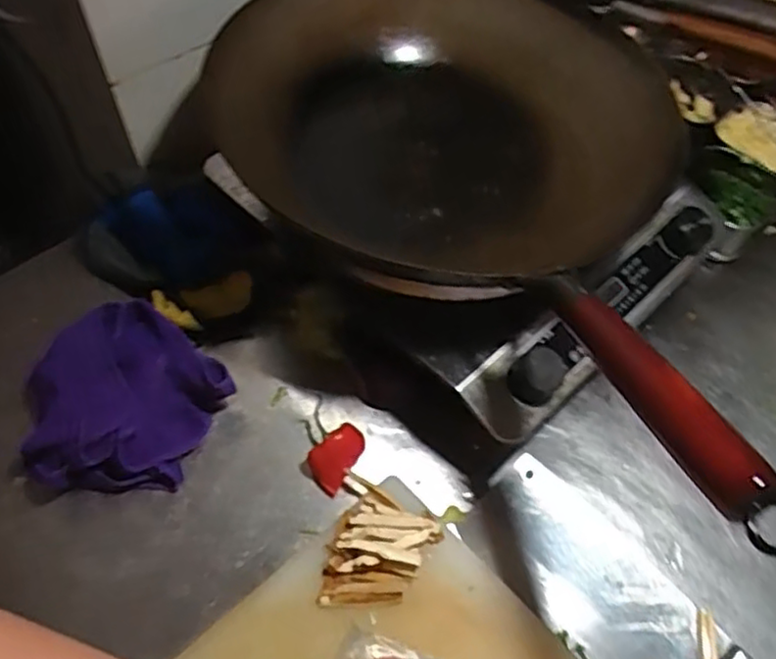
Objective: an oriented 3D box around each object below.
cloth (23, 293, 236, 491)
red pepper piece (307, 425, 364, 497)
[{"bbox_3d":[-0.222,0.058,0.555,0.156,0.063,0.159,-39,65,-24],"label":"cloth"},{"bbox_3d":[-0.043,0.102,0.553,0.031,0.025,0.051,28,59,16],"label":"red pepper piece"}]

